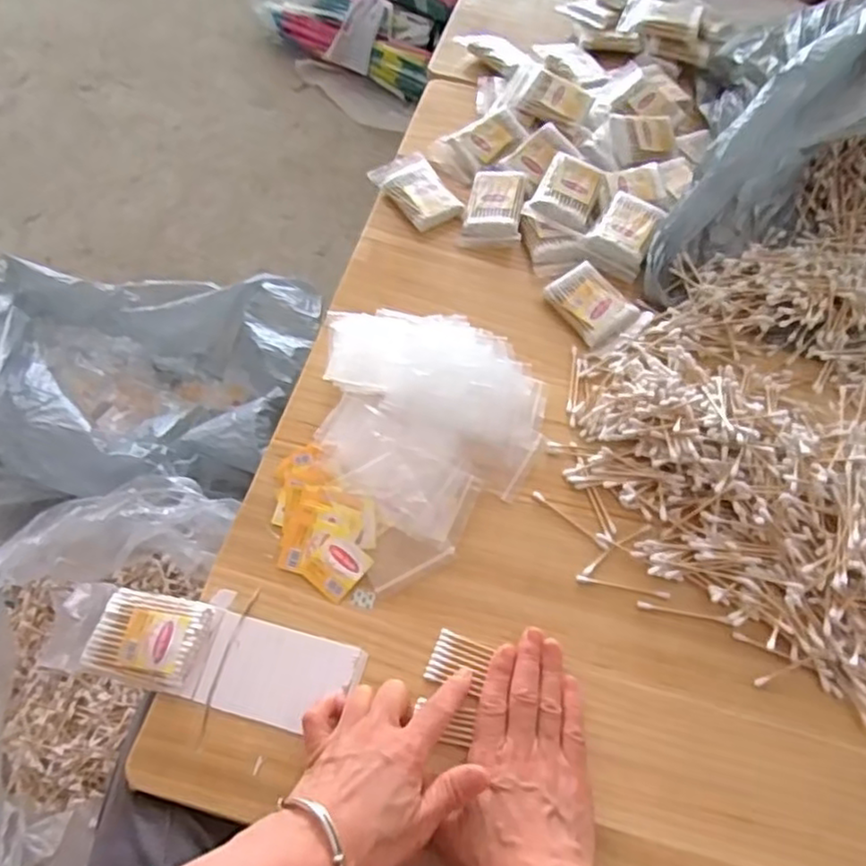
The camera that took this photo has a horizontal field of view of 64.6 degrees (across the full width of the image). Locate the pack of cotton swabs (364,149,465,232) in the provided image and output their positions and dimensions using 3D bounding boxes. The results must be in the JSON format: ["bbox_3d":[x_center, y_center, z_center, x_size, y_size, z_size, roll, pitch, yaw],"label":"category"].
[{"bbox_3d":[-0.016,-0.241,0.677,0.059,0.019,0.095,-32,66,-17],"label":"pack of cotton swabs"}]

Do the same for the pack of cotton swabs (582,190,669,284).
[{"bbox_3d":[0.183,-0.188,0.648,0.058,0.029,0.077,28,64,14],"label":"pack of cotton swabs"}]

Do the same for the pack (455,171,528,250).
[{"bbox_3d":[0.059,-0.221,0.662,0.057,0.014,0.085,4,73,15],"label":"pack"}]

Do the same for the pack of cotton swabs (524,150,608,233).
[{"bbox_3d":[0.129,-0.234,0.658,0.059,0.016,0.081,20,62,10],"label":"pack of cotton swabs"}]

